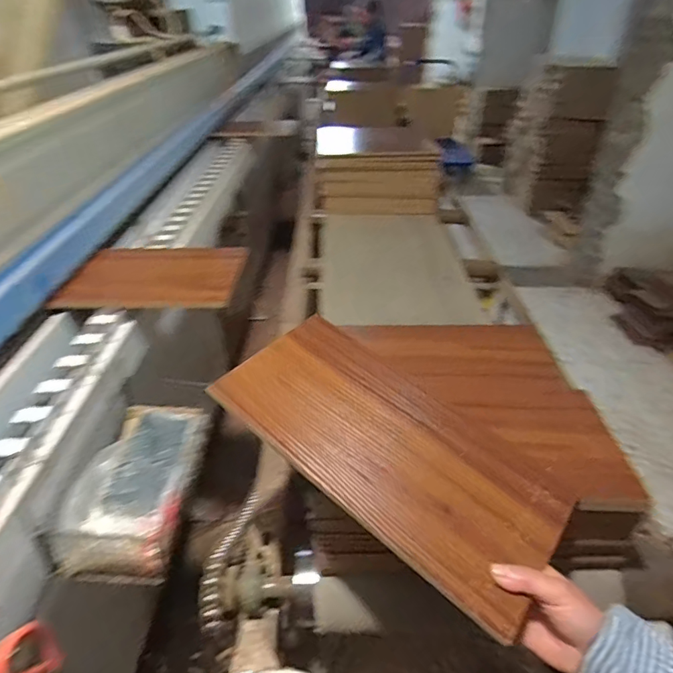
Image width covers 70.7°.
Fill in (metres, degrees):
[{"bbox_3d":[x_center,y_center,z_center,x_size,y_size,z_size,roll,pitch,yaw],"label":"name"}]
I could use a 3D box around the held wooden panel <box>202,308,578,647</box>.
[{"bbox_3d":[0.061,0.114,0.529,0.374,0.009,0.193,35,48,22],"label":"held wooden panel"}]

